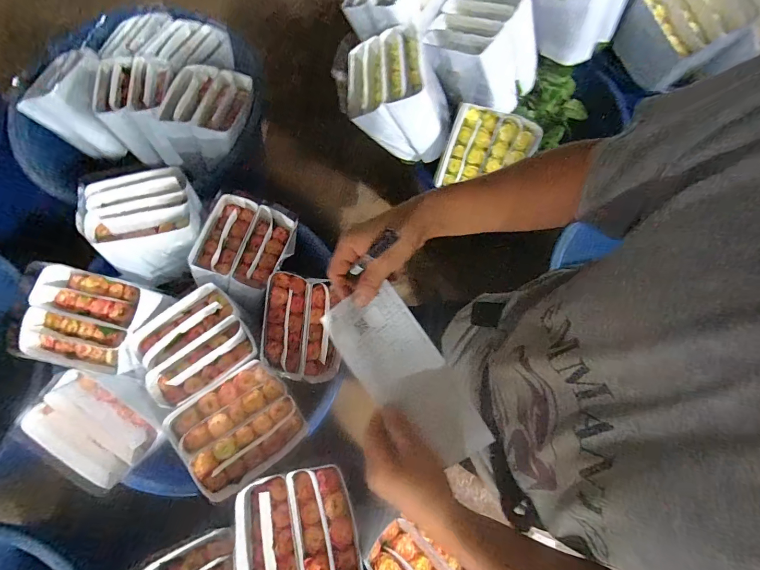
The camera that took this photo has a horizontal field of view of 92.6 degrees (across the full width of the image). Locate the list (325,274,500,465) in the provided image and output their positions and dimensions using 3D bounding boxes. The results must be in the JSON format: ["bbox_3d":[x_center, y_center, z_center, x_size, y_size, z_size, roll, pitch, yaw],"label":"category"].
[{"bbox_3d":[0.032,0.092,0.388,0.089,0.030,0.201,-42,86,-12],"label":"list"}]

